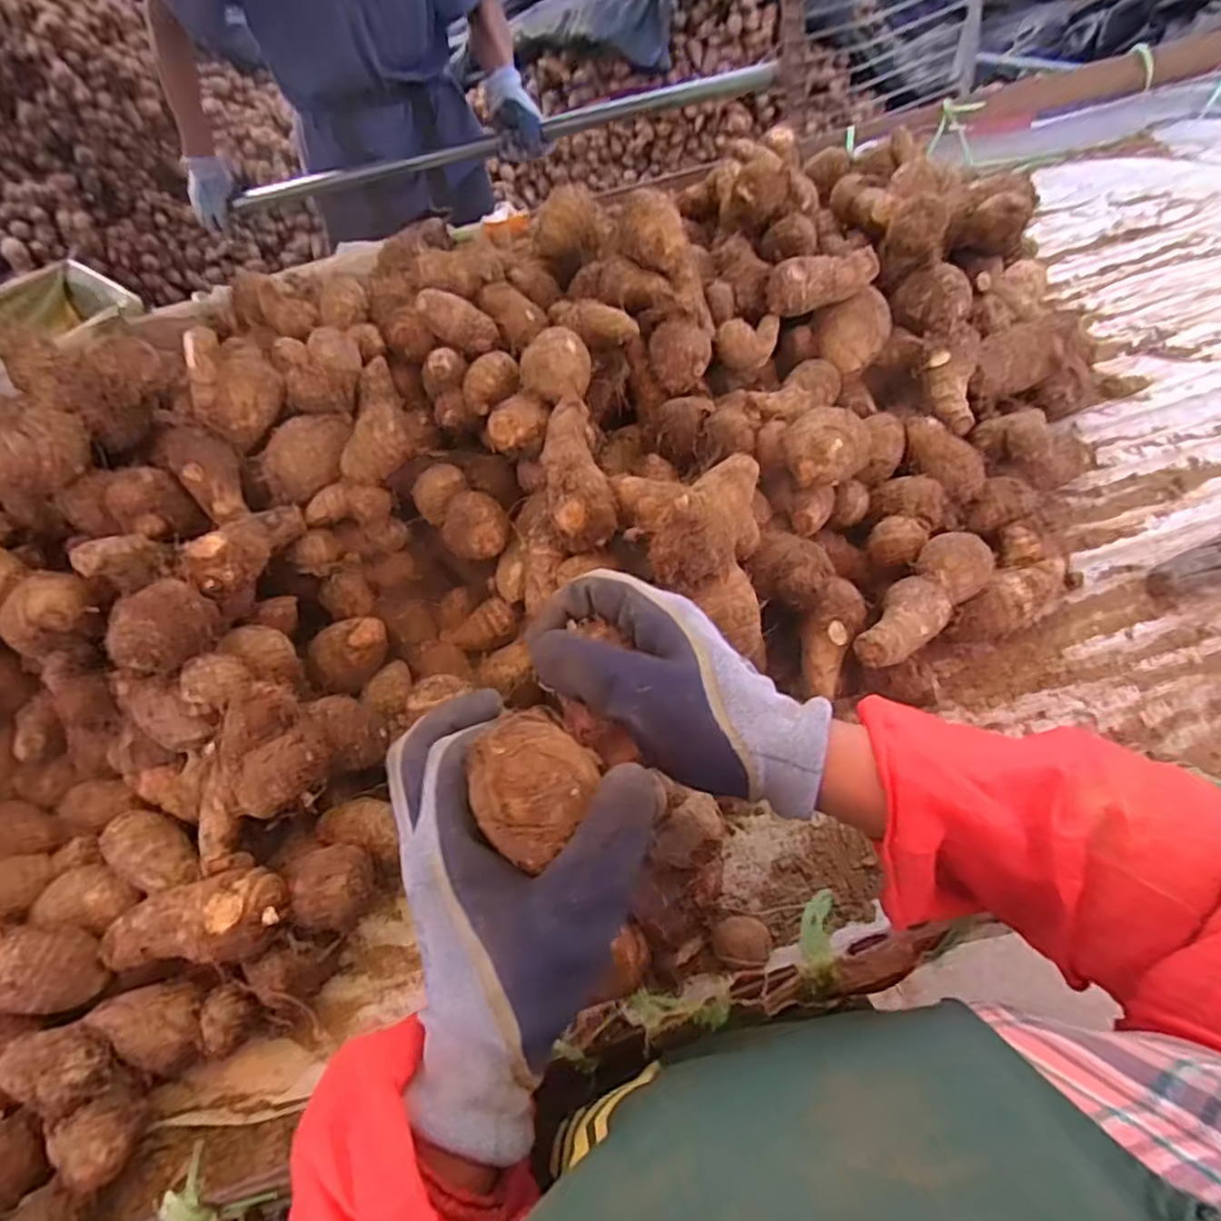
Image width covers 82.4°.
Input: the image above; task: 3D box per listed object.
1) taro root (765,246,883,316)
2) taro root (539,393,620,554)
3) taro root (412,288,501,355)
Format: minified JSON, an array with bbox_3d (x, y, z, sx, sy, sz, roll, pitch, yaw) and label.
[{"bbox_3d":[0.166,-0.260,0.551,0.083,0.033,0.032,-13,55,7],"label":"taro root"},{"bbox_3d":[-0.022,-0.091,0.461,0.043,0.037,0.101,-9,75,-8],"label":"taro root"},{"bbox_3d":[-0.115,-0.217,0.527,0.067,0.027,0.023,23,48,-29],"label":"taro root"}]

